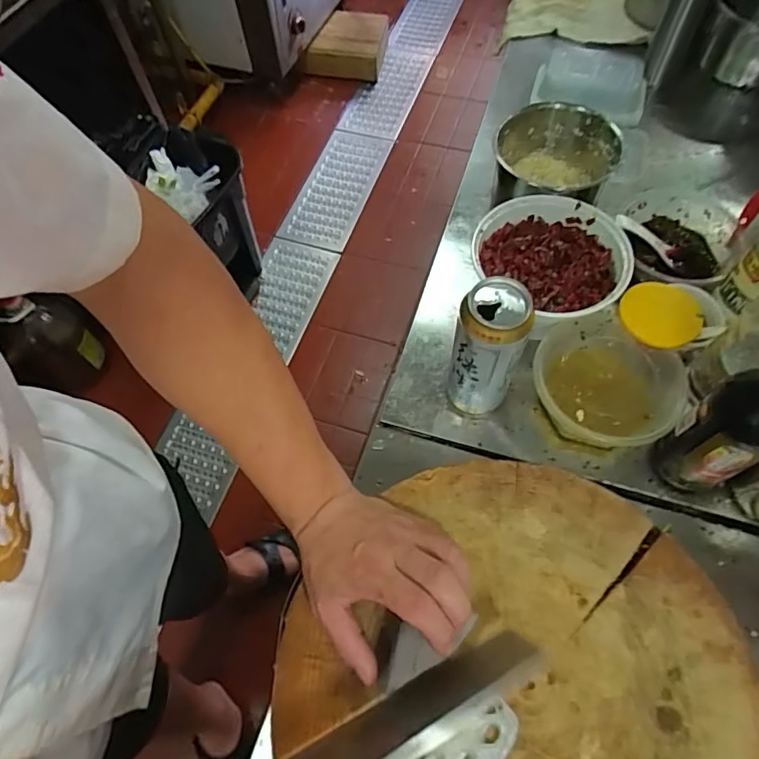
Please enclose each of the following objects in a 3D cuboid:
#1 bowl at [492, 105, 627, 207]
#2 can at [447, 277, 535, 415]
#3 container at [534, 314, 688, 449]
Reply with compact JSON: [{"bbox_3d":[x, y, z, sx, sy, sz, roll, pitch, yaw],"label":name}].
[{"bbox_3d":[0.219,-0.263,0.667,0.142,0.102,0.146,-1,62,2],"label":"bowl"},{"bbox_3d":[0.103,-0.023,0.510,0.061,0.175,0.057,-1,62,2],"label":"can"},{"bbox_3d":[0.229,0.010,0.545,0.141,0.072,0.124,38,70,20],"label":"container"}]

